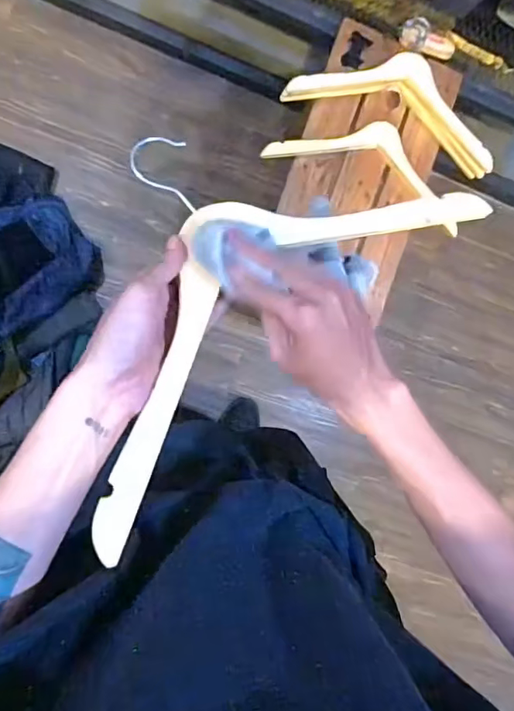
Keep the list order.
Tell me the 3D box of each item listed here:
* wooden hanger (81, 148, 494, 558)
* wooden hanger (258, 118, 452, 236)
[{"bbox_3d":[-0.020,-0.070,0.399,0.221,0.041,0.421,47,74,-7],"label":"wooden hanger"},{"bbox_3d":[0.229,-0.387,1.012,0.404,0.034,0.164,21,79,-2],"label":"wooden hanger"}]

